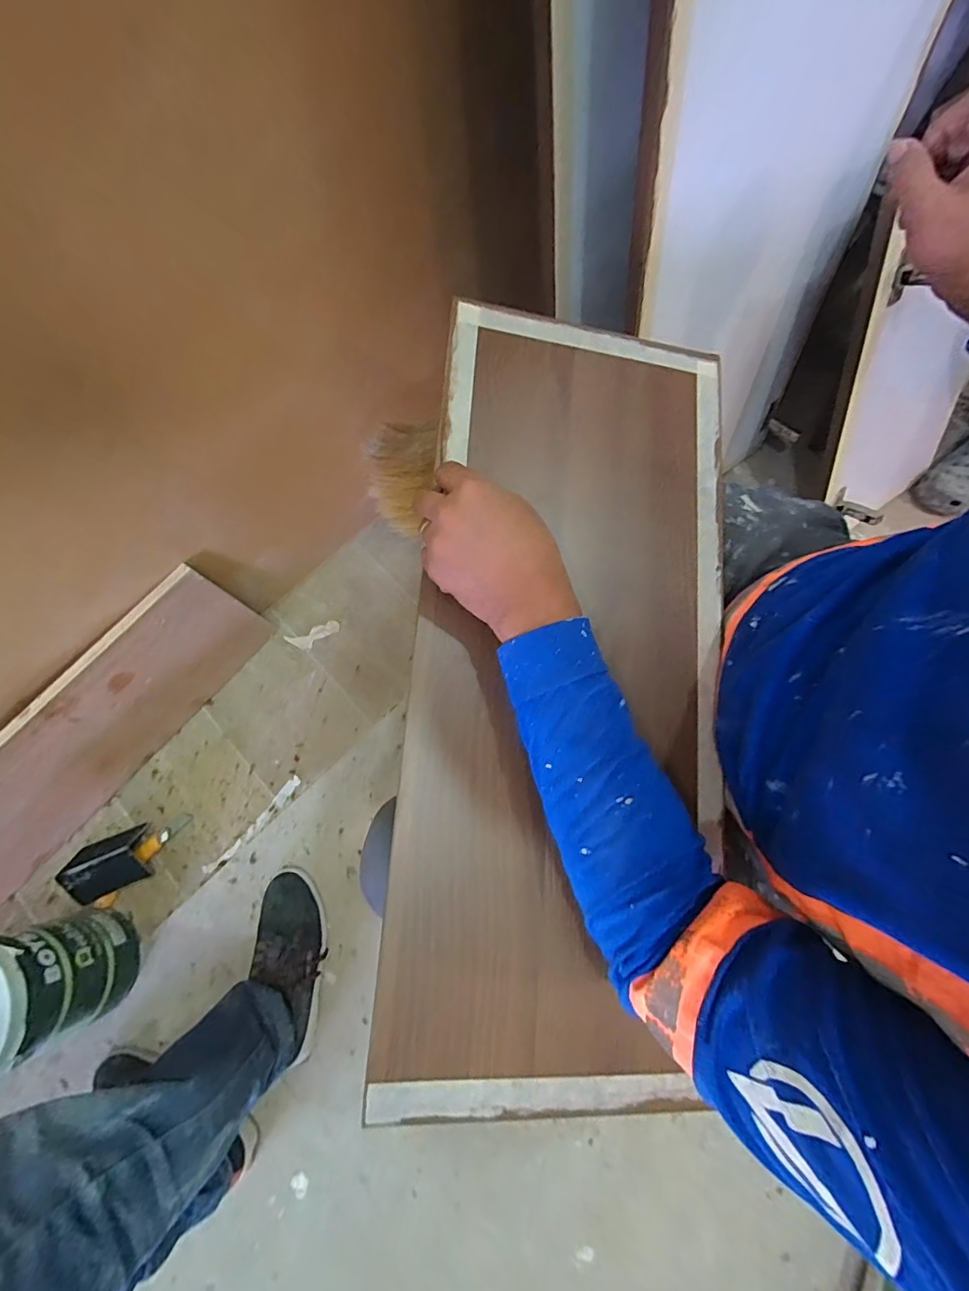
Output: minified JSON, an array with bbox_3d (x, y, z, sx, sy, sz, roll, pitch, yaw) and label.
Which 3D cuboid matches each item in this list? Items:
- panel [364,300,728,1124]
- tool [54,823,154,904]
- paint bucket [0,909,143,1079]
[{"bbox_3d":[0.075,0.017,0.403,0.259,0.017,0.625,7,79,-8],"label":"panel"},{"bbox_3d":[-0.602,0.349,0.783,0.118,0.061,0.089,-21,77,-4],"label":"tool"},{"bbox_3d":[-0.631,0.475,0.668,0.172,0.227,0.166,0,76,1],"label":"paint bucket"}]

